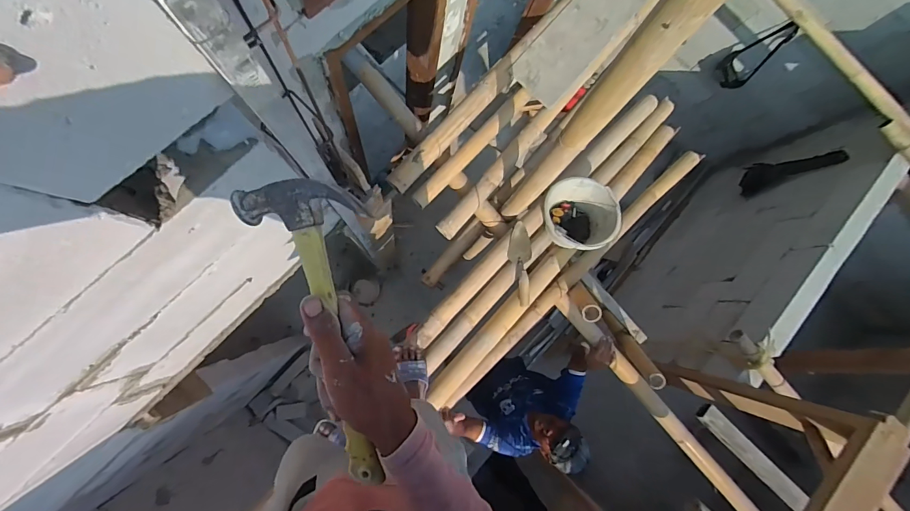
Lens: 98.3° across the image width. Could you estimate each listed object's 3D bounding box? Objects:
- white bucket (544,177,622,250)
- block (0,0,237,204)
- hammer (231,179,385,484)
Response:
[{"bbox_3d":[0.426,-0.140,1.380,0.228,0.186,0.238,1,85,-8],"label":"white bucket"},{"bbox_3d":[-0.284,-0.139,0.270,0.170,0.188,0.092,-38,91,-10],"label":"block"},{"bbox_3d":[-0.112,0.075,0.346,0.099,0.037,0.280,-12,97,-9],"label":"hammer"}]

